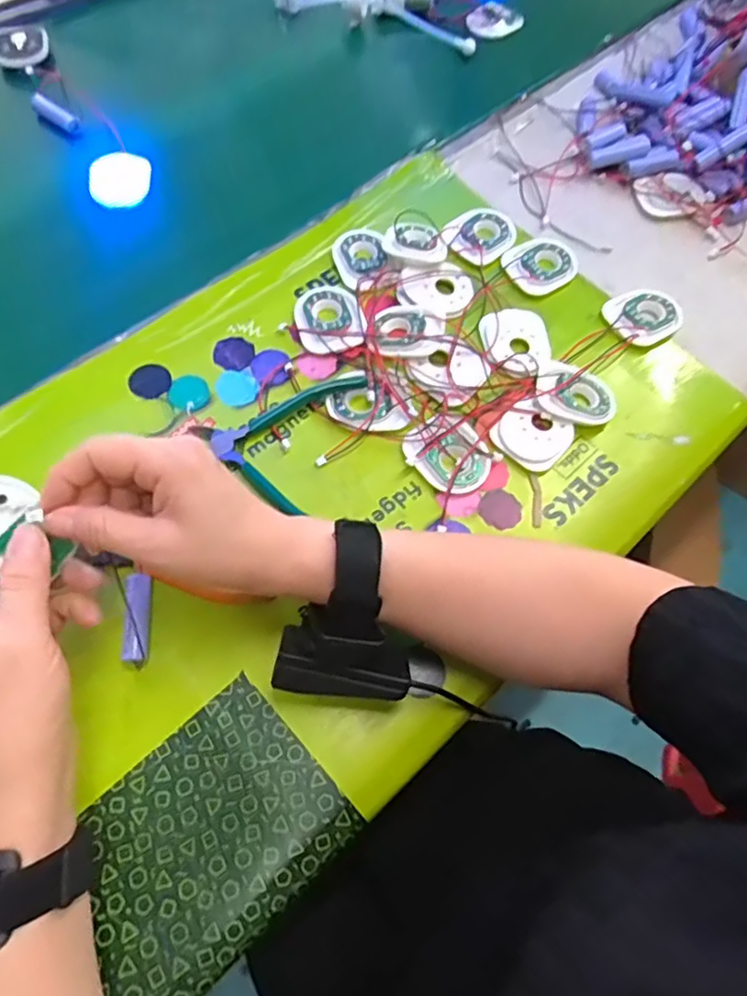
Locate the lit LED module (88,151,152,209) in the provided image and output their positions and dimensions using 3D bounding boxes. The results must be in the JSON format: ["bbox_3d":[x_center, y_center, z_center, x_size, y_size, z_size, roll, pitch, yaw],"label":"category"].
[{"bbox_3d":[-0.214,-0.268,0.528,0.048,0.012,0.054,0,65,-3],"label":"lit LED module"}]

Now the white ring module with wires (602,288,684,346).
[{"bbox_3d":[0.205,-0.139,0.474,0.053,0.007,0.048,-29,69,-15],"label":"white ring module with wires"}]

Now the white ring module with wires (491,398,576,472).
[{"bbox_3d":[0.107,-0.044,0.424,0.047,0.011,0.047,41,69,15],"label":"white ring module with wires"}]

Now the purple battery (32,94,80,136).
[{"bbox_3d":[-0.281,-0.340,0.555,0.052,0.014,0.016,37,69,14],"label":"purple battery"}]

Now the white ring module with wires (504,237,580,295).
[{"bbox_3d":[0.133,-0.187,0.496,0.056,0.013,0.049,-32,70,-16],"label":"white ring module with wires"}]

